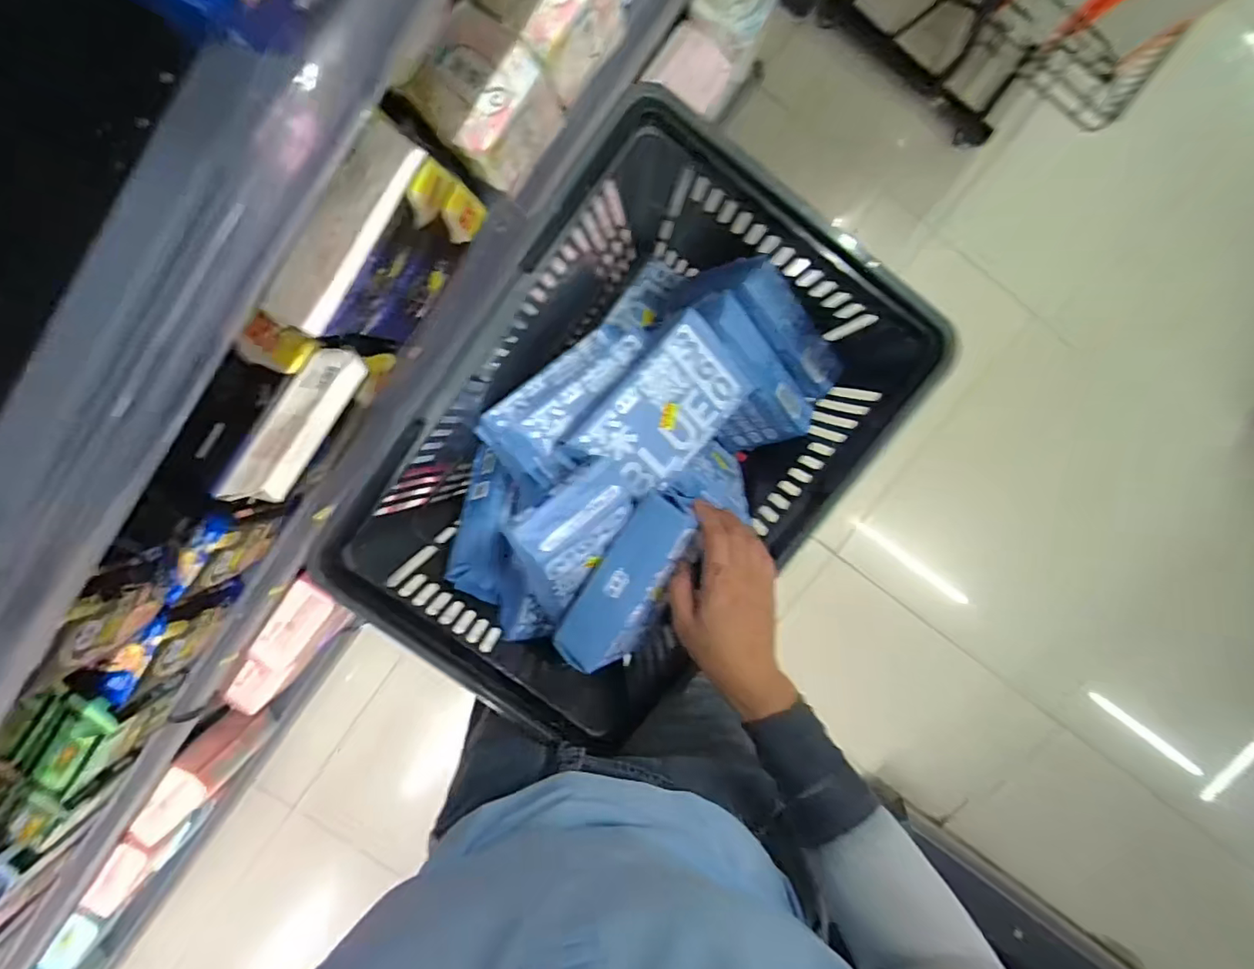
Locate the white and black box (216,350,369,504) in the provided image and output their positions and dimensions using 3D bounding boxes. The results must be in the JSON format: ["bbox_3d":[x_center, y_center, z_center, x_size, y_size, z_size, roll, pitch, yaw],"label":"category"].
[{"bbox_3d":[-0.306,-0.051,0.523,0.031,0.057,0.169,37,98,-6],"label":"white and black box"}]

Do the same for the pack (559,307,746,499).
[{"bbox_3d":[0.030,-0.061,0.481,0.098,0.046,0.146,43,80,-12],"label":"pack"}]

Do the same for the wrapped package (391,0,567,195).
[{"bbox_3d":[-0.135,-0.356,0.528,0.111,0.083,0.100,37,98,-6],"label":"wrapped package"}]

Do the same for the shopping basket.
[{"bbox_3d":[-0.003,-0.024,0.519,0.292,0.246,0.458,38,98,-6],"label":"shopping basket"}]

